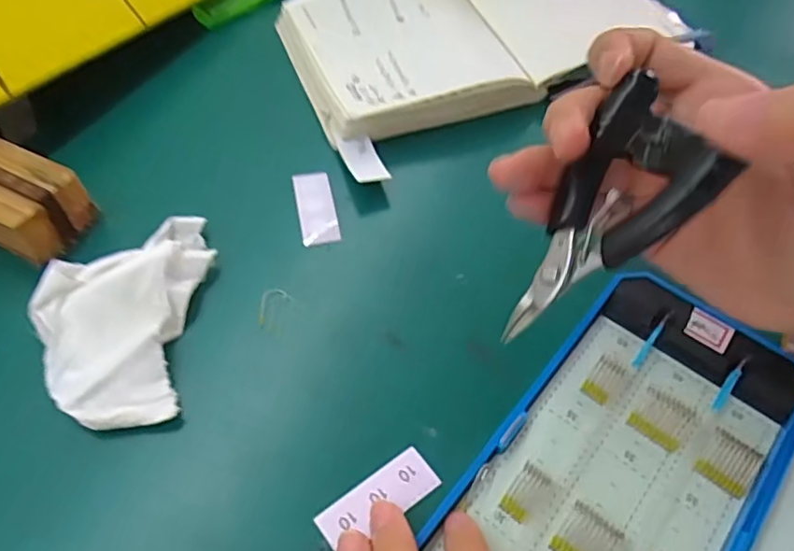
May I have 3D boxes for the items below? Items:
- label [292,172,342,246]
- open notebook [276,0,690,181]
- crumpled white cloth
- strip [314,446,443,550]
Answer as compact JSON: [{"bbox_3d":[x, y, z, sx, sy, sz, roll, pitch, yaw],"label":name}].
[{"bbox_3d":[-0.041,-0.035,0.311,0.018,0.006,0.047,-8,57,-10],"label":"label"},{"bbox_3d":[0.063,-0.152,0.388,0.258,0.032,0.143,-21,60,-17],"label":"open notebook"},{"bbox_3d":[-0.118,0.015,0.262,0.062,0.026,0.100,3,56,-2],"label":"crumpled white cloth"},{"bbox_3d":[-0.007,0.083,0.229,0.047,0.004,0.018,-25,57,-19],"label":"strip"}]

